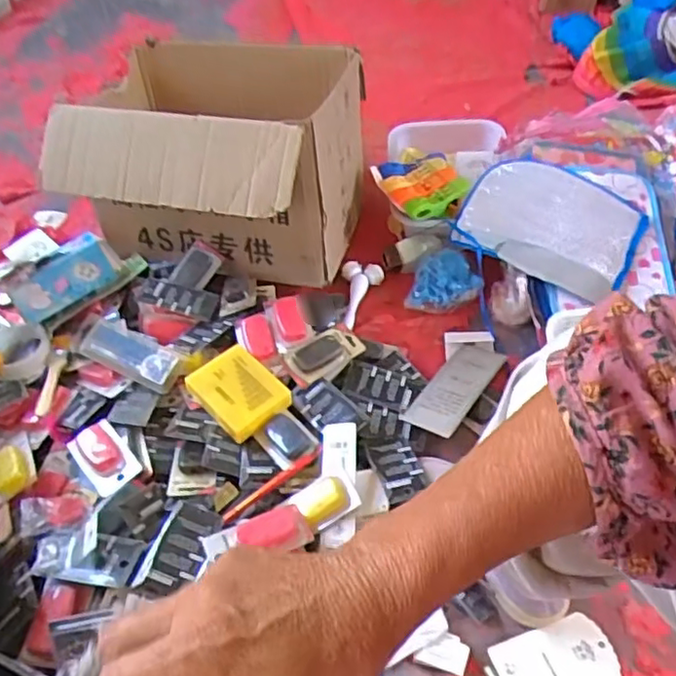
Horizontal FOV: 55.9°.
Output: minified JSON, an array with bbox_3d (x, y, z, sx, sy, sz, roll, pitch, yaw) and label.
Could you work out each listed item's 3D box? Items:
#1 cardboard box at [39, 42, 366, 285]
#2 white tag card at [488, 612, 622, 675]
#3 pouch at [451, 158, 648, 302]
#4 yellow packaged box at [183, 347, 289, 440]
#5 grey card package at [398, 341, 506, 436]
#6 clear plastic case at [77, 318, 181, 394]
[{"bbox_3d":[-0.180,-0.284,0.991,0.400,0.239,0.369,6,48,7],"label":"cardboard box"},{"bbox_3d":[0.231,0.342,0.671,0.124,0.004,0.075,-16,56,-11],"label":"white tag card"},{"bbox_3d":[0.330,-0.179,0.984,0.258,0.030,0.202,26,70,11],"label":"pouch"},{"bbox_3d":[-0.129,0.067,0.829,0.094,0.028,0.115,-31,54,-24],"label":"yellow packaged box"},{"bbox_3d":[0.163,0.065,0.877,0.076,0.013,0.176,18,44,32],"label":"grey card package"},{"bbox_3d":[-0.289,0.023,0.886,0.153,0.020,0.060,25,73,20],"label":"clear plastic case"}]

